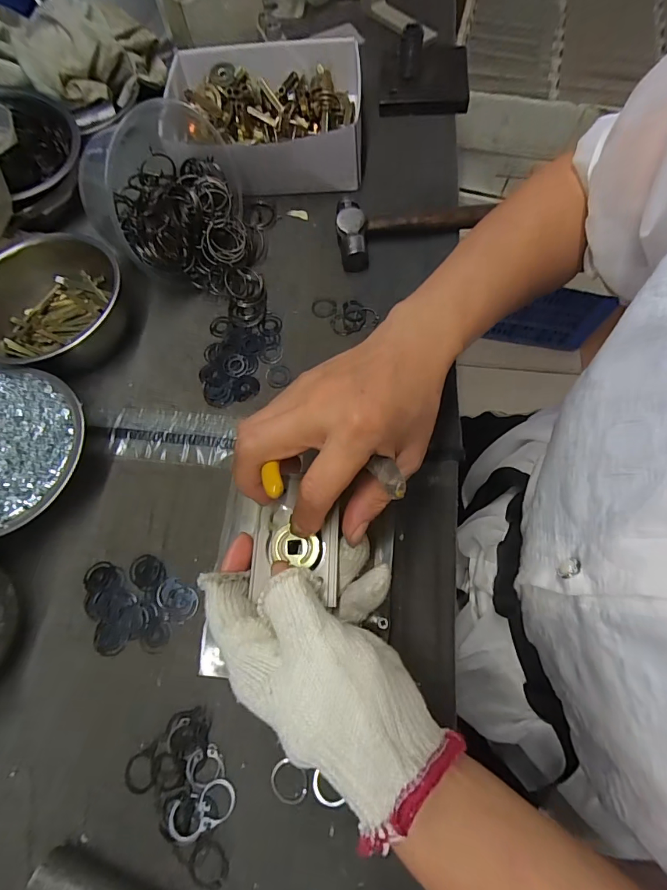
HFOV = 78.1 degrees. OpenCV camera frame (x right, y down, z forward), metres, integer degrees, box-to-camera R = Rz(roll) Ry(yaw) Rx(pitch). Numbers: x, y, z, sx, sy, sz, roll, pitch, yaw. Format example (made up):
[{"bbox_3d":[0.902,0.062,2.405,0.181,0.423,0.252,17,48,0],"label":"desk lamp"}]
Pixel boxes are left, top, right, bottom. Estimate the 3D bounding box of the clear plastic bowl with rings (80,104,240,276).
[{"bbox_3d":[-0.154,-0.228,0.388,0.139,0.083,0.152,-1,68,2],"label":"clear plastic bowl with rings"}]

